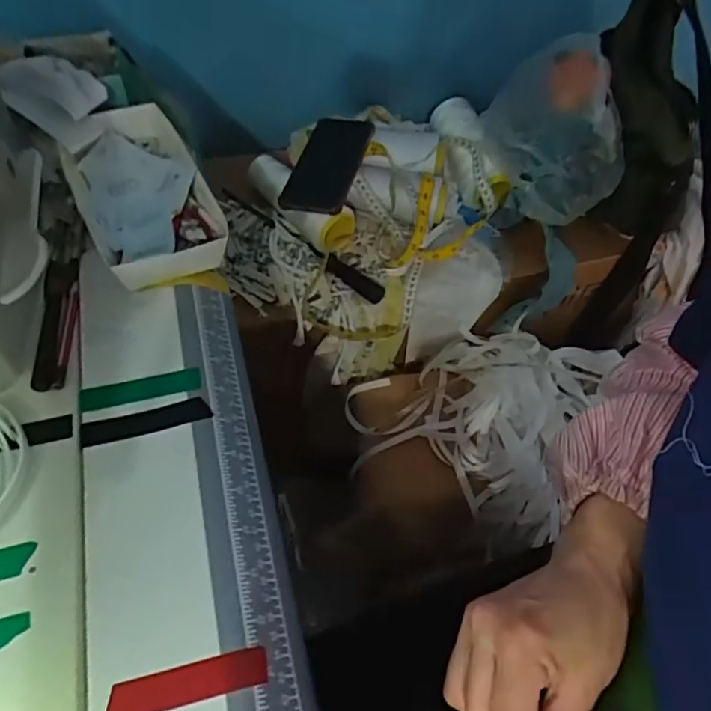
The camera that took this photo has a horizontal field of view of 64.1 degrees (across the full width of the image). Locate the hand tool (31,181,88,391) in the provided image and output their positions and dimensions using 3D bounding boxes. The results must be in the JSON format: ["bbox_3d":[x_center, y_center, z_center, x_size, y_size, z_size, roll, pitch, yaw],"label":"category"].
[{"bbox_3d":[-0.219,-0.063,0.421,0.033,0.016,0.202,-12,54,-12],"label":"hand tool"}]

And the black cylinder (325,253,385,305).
[{"bbox_3d":[-0.002,-0.091,0.667,0.087,0.017,0.023,38,62,22],"label":"black cylinder"}]

